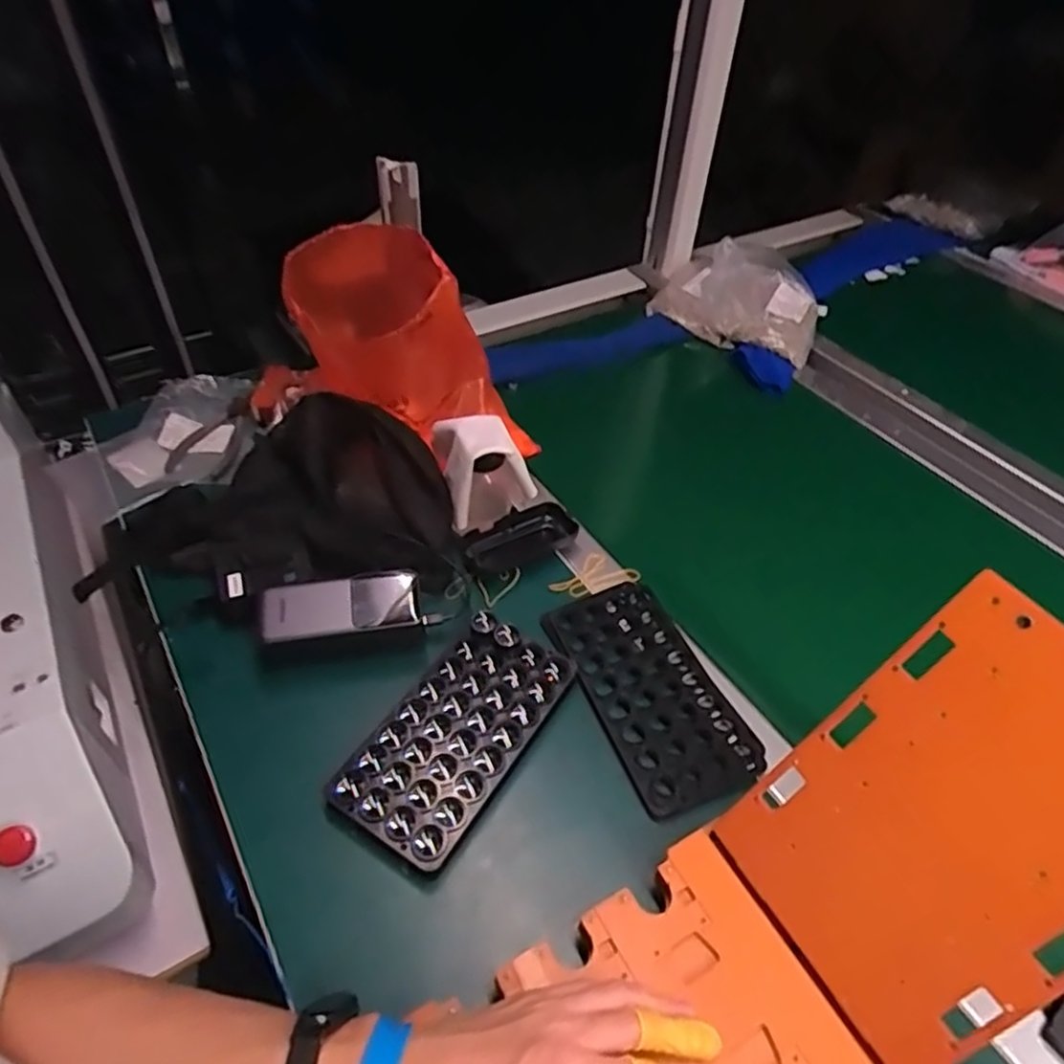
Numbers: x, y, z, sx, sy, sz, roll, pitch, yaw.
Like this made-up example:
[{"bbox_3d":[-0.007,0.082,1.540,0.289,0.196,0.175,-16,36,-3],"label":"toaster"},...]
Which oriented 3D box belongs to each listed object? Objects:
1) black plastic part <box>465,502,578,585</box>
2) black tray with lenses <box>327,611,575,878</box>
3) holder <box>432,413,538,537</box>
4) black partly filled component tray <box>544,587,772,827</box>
[{"bbox_3d":[-0.013,0.006,0.705,0.119,0.029,0.057,-22,50,-18],"label":"black plastic part"},{"bbox_3d":[-0.056,0.156,0.550,0.100,0.035,0.195,25,52,23],"label":"black tray with lenses"},{"bbox_3d":[-0.048,-0.064,0.694,0.083,0.104,0.079,-13,47,-10],"label":"holder"},{"bbox_3d":[0.100,0.128,0.598,0.112,0.009,0.209,-19,49,-16],"label":"black partly filled component tray"}]

